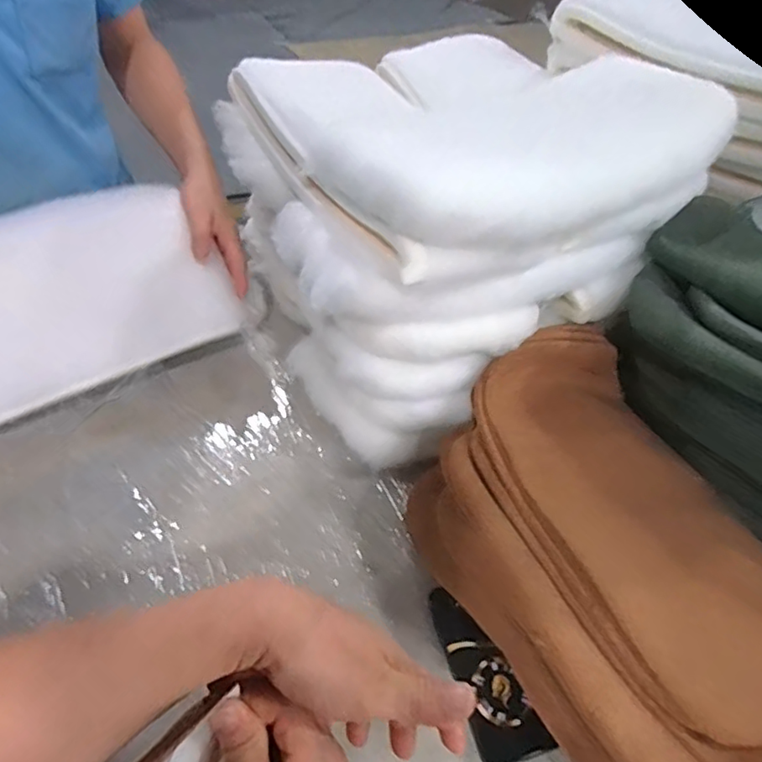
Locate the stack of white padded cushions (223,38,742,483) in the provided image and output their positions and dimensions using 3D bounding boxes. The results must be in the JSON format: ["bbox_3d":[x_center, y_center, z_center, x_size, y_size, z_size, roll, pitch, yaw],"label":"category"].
[{"bbox_3d":[0.079,-0.222,0.753,0.474,0.330,0.459,-20,52,-21],"label":"stack of white padded cushions"}]

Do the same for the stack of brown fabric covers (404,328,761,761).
[{"bbox_3d":[0.253,0.204,0.553,0.310,0.140,0.514,-18,51,-19],"label":"stack of brown fabric covers"}]

